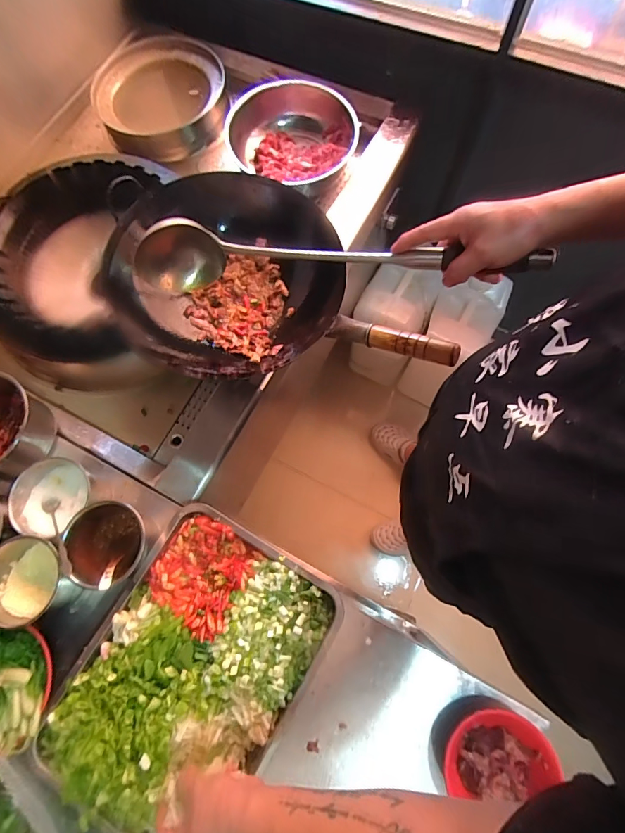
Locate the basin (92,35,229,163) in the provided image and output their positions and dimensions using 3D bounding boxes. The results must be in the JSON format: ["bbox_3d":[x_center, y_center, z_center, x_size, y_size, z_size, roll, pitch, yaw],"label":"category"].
[{"bbox_3d":[-0.363,-0.773,0.983,0.304,0.108,0.304,0,73,1],"label":"basin"}]

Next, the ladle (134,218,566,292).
[{"bbox_3d":[0.010,-0.206,0.538,0.541,0.128,0.071,8,72,17],"label":"ladle"}]

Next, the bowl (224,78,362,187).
[{"bbox_3d":[-0.050,-0.618,0.895,0.283,0.087,0.264,19,74,7],"label":"bowl"}]

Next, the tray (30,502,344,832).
[{"bbox_3d":[-0.164,0.346,0.537,0.278,0.060,0.375,31,76,10],"label":"tray"}]

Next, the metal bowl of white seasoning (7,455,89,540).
[{"bbox_3d":[-0.400,0.130,0.632,0.108,0.068,0.117,15,73,6],"label":"metal bowl of white seasoning"}]

